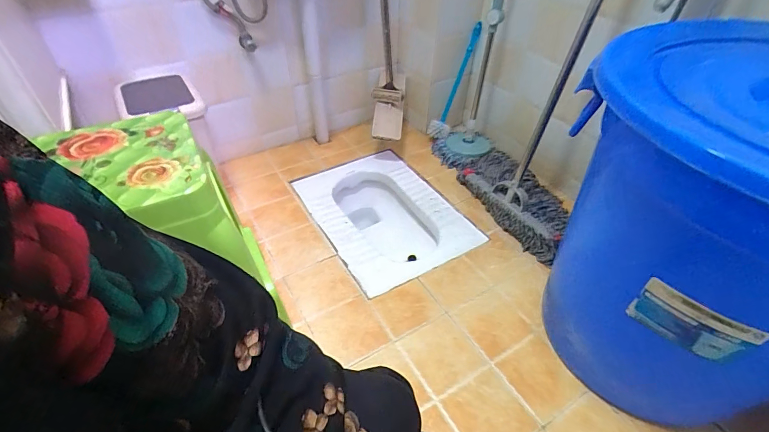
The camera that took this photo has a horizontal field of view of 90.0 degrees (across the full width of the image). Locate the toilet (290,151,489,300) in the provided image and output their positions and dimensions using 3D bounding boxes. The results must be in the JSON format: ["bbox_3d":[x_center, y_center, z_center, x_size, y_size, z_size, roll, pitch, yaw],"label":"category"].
[{"bbox_3d":[-0.012,0.039,1.225,0.386,0.181,0.535,-23,48,-24],"label":"toilet"}]

